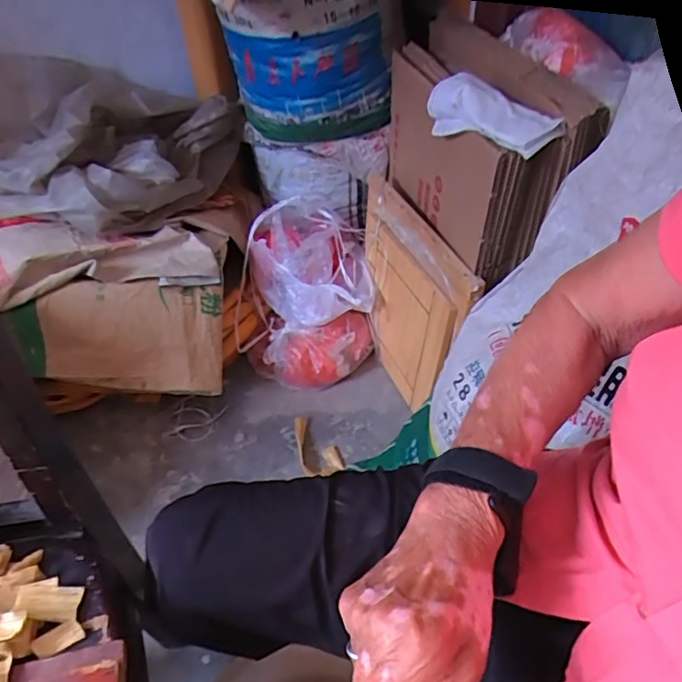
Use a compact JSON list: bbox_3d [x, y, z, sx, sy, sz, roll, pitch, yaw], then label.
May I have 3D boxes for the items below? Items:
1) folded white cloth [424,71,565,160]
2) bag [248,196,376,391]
[{"bbox_3d":[0.217,-0.323,0.786,0.081,0.063,0.200,-28,49,-23],"label":"folded white cloth"},{"bbox_3d":[-0.068,-0.092,1.178,0.263,0.286,0.299,-3,44,1],"label":"bag"}]

